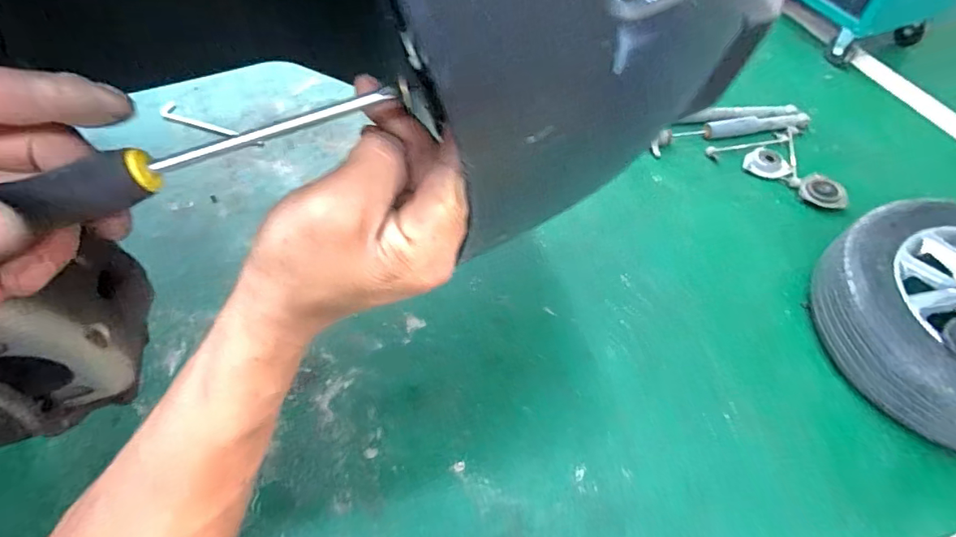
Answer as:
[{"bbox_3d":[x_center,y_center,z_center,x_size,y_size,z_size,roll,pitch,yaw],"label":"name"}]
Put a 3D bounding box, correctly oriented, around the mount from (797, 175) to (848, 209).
[{"bbox_3d":[1.094,-0.237,1.476,0.144,0.058,0.089,40,64,22],"label":"mount"}]

